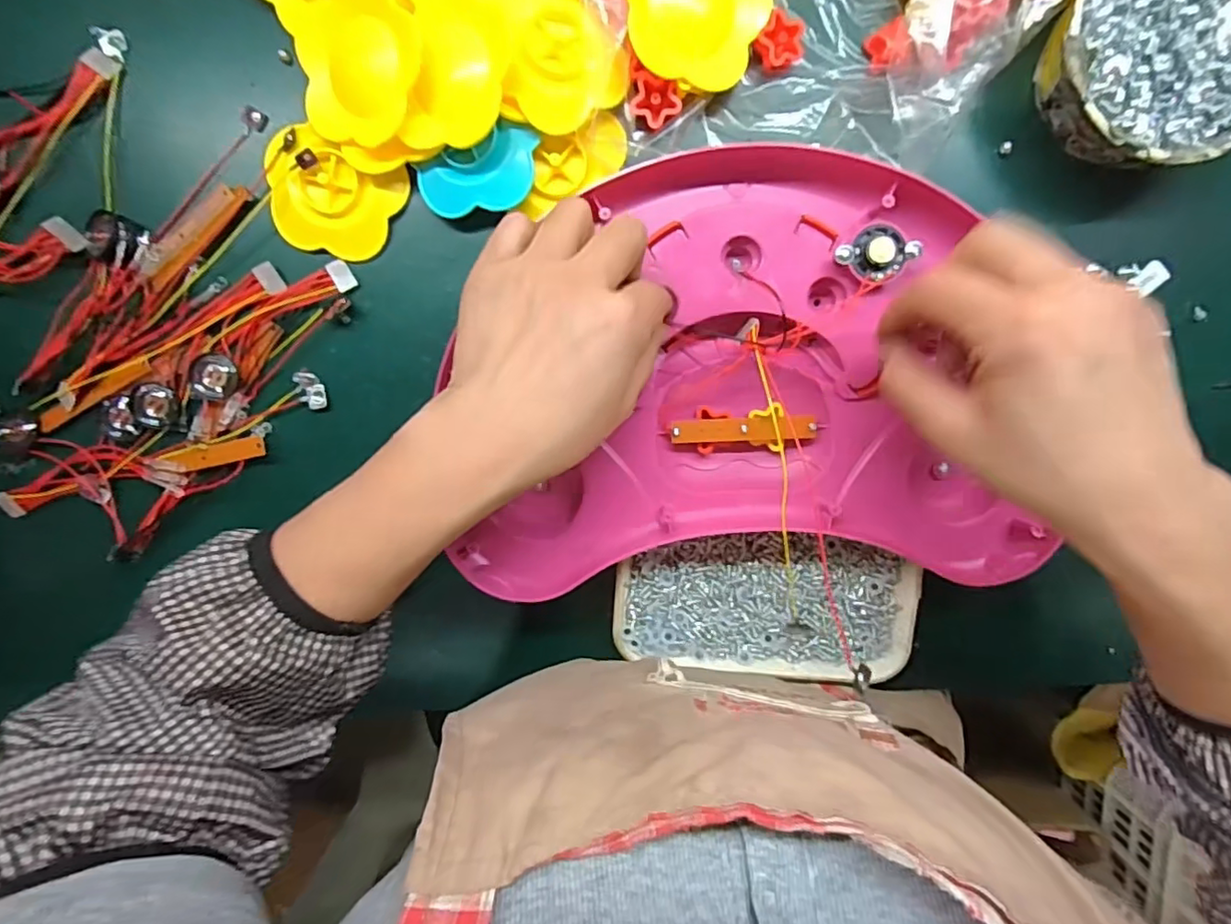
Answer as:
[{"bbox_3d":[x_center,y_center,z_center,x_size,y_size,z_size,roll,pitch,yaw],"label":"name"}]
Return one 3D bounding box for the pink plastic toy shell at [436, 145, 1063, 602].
[{"bbox_3d":[0.065,-0.046,0.325,0.299,0.035,0.225,-3,98,1],"label":"pink plastic toy shell"}]

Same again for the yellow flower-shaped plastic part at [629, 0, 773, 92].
[{"bbox_3d":[0.043,-0.238,0.307,0.074,0.023,0.076,0,97,1],"label":"yellow flower-shaped plastic part"}]

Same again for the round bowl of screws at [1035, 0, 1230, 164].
[{"bbox_3d":[0.281,-0.211,0.315,0.112,0.055,0.114,0,97,1],"label":"round bowl of screws"}]

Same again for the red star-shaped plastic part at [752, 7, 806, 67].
[{"bbox_3d":[0.090,-0.226,0.322,0.024,0.011,0.027,35,96,-3],"label":"red star-shaped plastic part"}]

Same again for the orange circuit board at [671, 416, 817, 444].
[{"bbox_3d":[0.072,-0.018,0.331,0.079,0.004,0.013,-2,97,1],"label":"orange circuit board"}]

